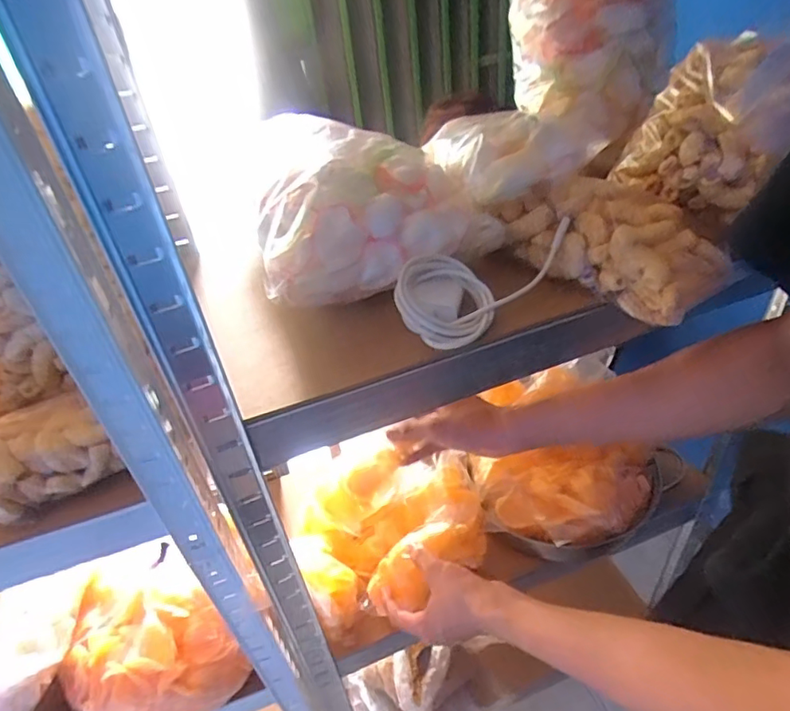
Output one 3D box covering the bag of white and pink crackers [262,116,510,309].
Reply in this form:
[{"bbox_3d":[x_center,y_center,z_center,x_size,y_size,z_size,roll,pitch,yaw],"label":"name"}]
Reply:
[{"bbox_3d":[-0.040,-0.146,0.490,0.205,0.087,0.193,-20,40,-16],"label":"bag of white and pink crackers"}]

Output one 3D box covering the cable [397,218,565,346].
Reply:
[{"bbox_3d":[0.072,-0.066,0.443,0.166,0.042,0.076,-32,44,-28],"label":"cable"}]

